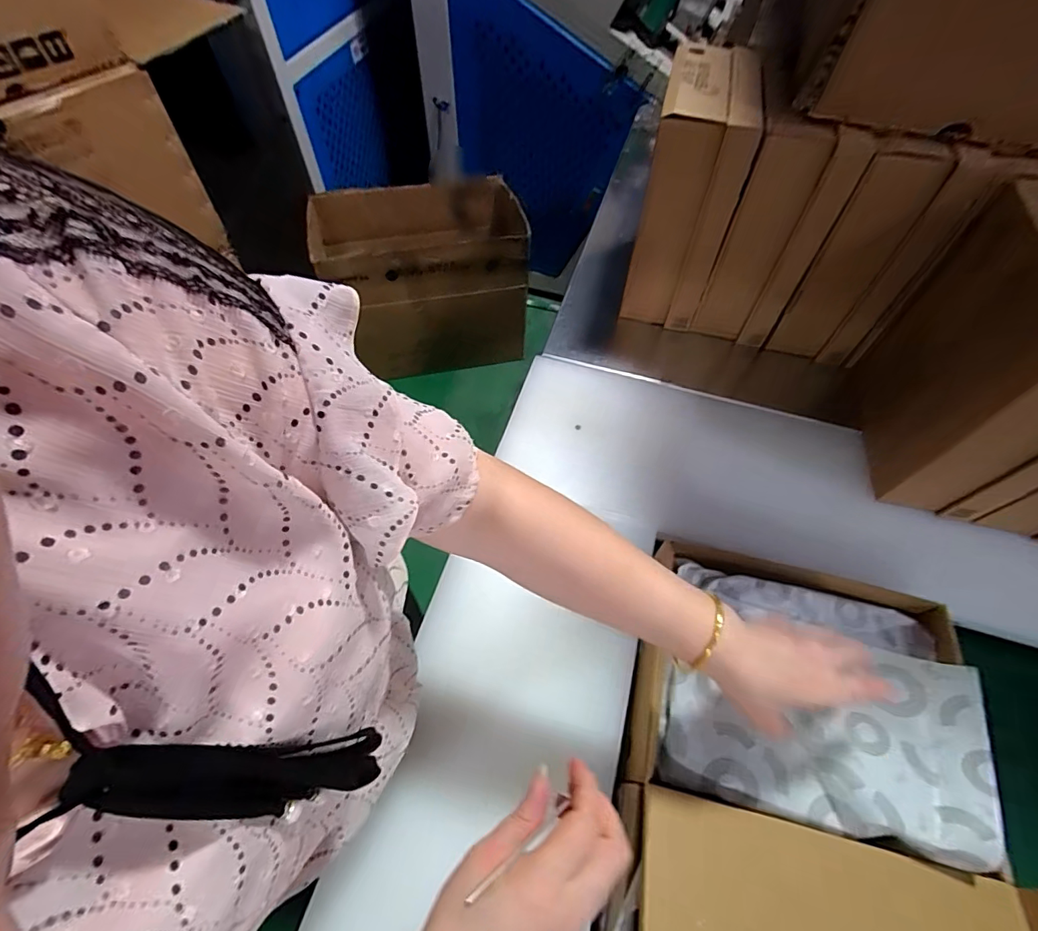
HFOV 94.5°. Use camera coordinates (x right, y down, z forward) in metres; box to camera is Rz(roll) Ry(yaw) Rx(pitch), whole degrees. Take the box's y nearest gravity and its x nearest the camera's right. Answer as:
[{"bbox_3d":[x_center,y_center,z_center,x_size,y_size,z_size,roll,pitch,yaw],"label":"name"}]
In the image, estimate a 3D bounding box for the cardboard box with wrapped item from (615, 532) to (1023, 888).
[{"bbox_3d":[0.273,0.209,0.466,0.309,0.072,0.234,12,63,8],"label":"cardboard box with wrapped item"}]

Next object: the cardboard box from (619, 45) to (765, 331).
[{"bbox_3d":[0.254,-0.407,0.728,0.118,0.292,0.236,12,63,8],"label":"cardboard box"}]

